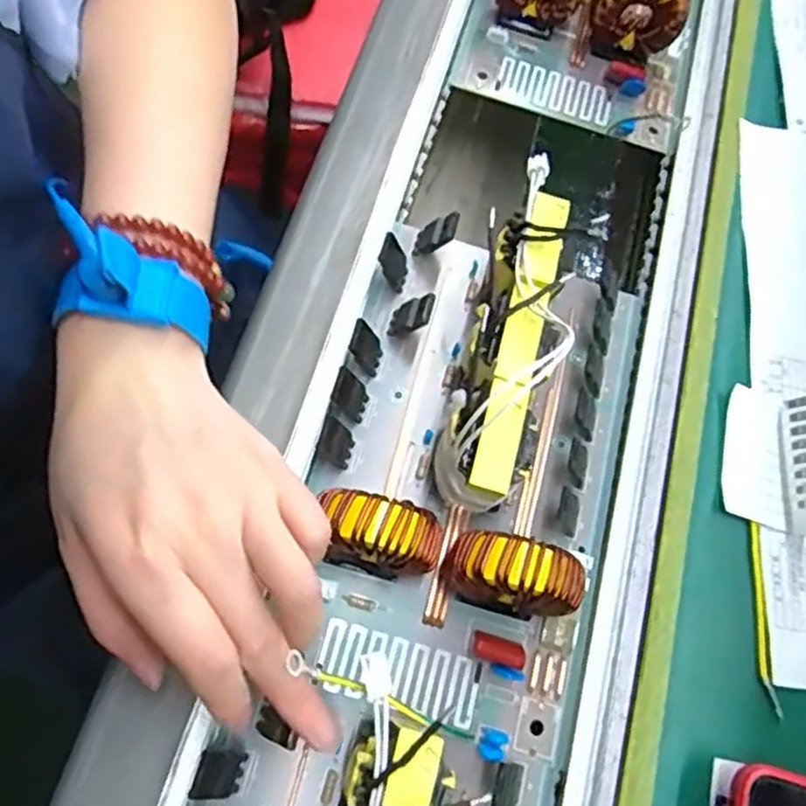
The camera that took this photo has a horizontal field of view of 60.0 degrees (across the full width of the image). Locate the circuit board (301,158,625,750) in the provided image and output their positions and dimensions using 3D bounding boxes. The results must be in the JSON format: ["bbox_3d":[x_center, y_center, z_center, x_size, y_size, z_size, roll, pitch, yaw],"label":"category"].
[{"bbox_3d":[0.027,0.011,0.296,0.120,0.067,0.220,14,69,5],"label":"circuit board"}]

